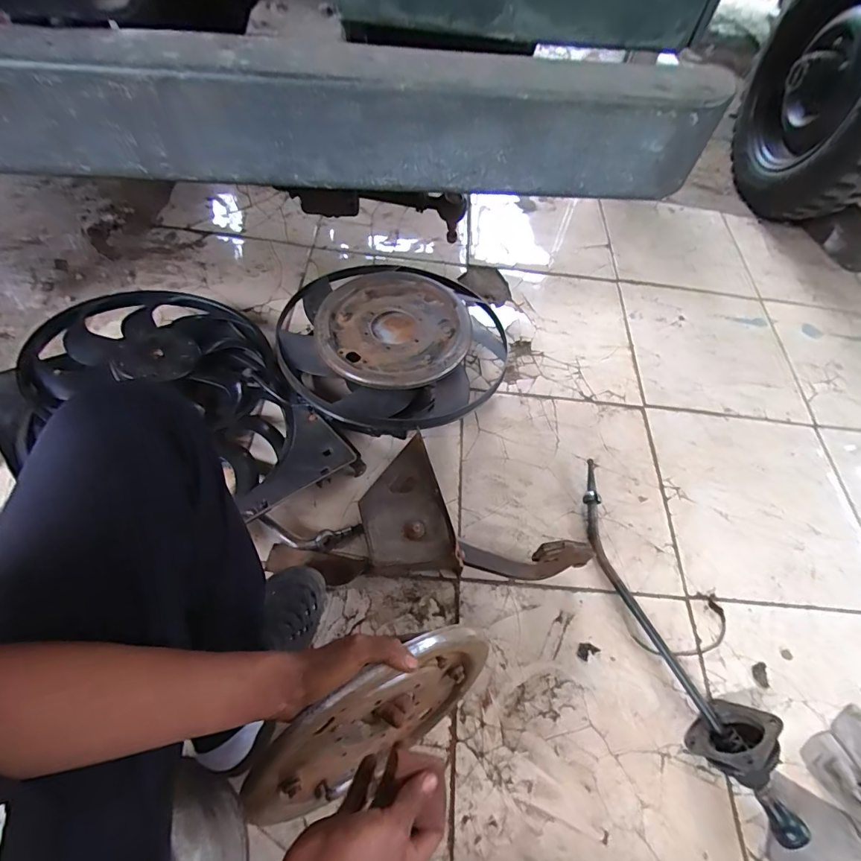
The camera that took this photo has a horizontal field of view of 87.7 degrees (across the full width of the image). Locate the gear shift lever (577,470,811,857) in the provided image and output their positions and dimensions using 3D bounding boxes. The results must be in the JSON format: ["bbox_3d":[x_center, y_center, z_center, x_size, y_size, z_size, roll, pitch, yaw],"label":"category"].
[{"bbox_3d":[0.391,0.306,0.722,0.111,0.094,0.589,-14,62,-12],"label":"gear shift lever"}]

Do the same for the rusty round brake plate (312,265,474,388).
[{"bbox_3d":[-0.072,-0.215,0.894,0.294,0.030,0.308,0,60,-3],"label":"rusty round brake plate"}]

